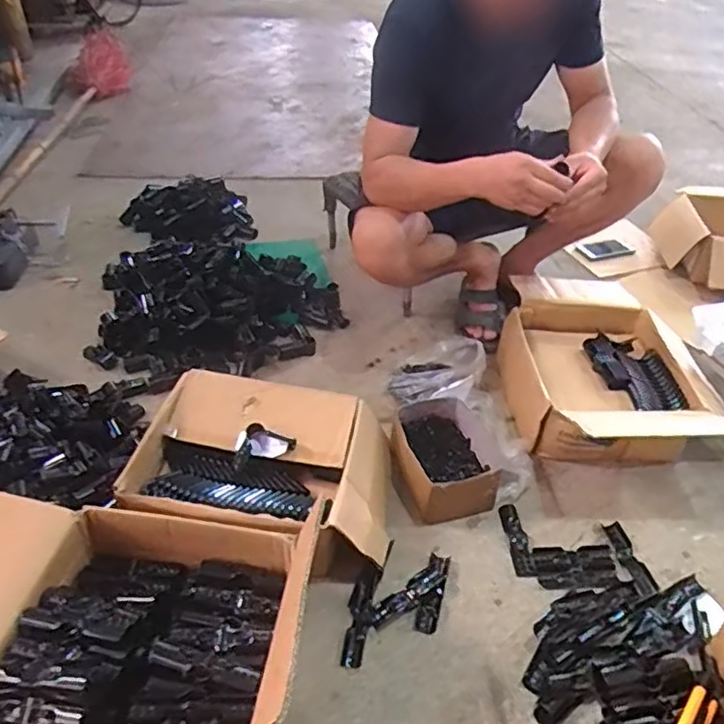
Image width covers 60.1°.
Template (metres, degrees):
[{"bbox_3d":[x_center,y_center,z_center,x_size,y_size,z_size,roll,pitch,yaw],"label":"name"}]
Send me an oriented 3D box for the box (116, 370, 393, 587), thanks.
[{"bbox_3d":[-0.147,0.187,1.030,0.399,0.147,0.298,11,40,8],"label":"box"}]

